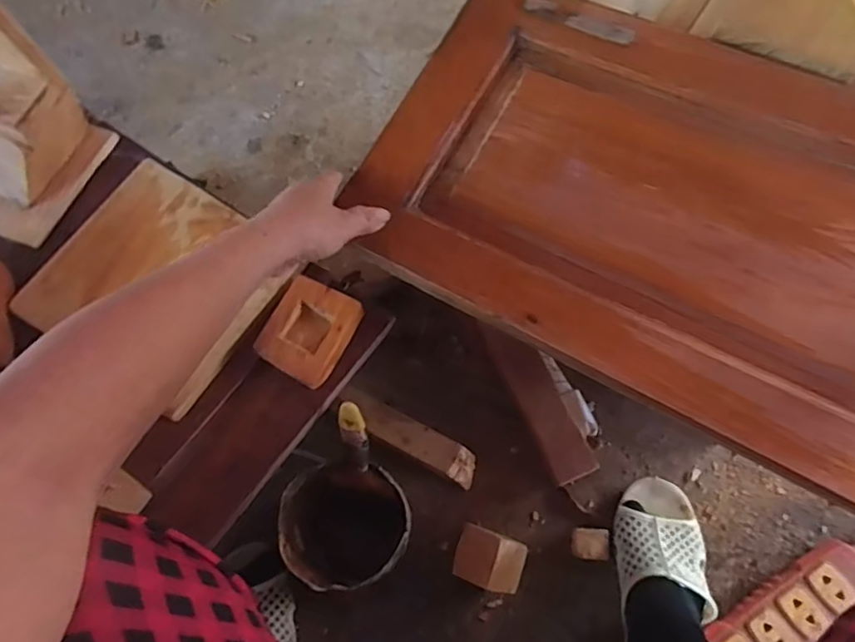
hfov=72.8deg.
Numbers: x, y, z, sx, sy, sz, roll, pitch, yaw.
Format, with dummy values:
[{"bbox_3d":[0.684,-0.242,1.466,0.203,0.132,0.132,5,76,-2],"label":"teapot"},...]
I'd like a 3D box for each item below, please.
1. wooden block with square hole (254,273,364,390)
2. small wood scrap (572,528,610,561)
[{"bbox_3d":[-0.102,0.009,0.503,0.063,0.027,0.082,25,71,12],"label":"wooden block with square hole"},{"bbox_3d":[0.166,0.229,0.594,0.036,0.023,0.030,2,66,4],"label":"small wood scrap"}]

